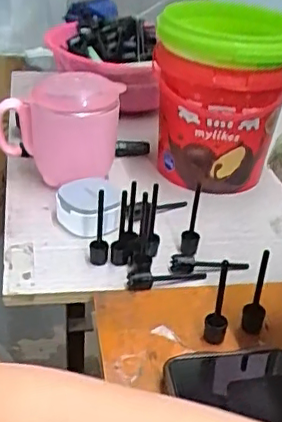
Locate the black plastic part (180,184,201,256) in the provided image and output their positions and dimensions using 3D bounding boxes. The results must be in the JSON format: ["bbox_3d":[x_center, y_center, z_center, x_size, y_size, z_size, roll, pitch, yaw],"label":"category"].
[{"bbox_3d":[0.042,0.009,0.473,0.014,0.061,0.017,6,31,1],"label":"black plastic part"}]

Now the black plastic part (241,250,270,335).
[{"bbox_3d":[0.078,0.058,0.393,0.015,0.070,0.011,12,32,12],"label":"black plastic part"}]

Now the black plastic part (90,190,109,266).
[{"bbox_3d":[-0.031,0.012,0.445,0.014,0.070,0.019,3,31,-3],"label":"black plastic part"}]

